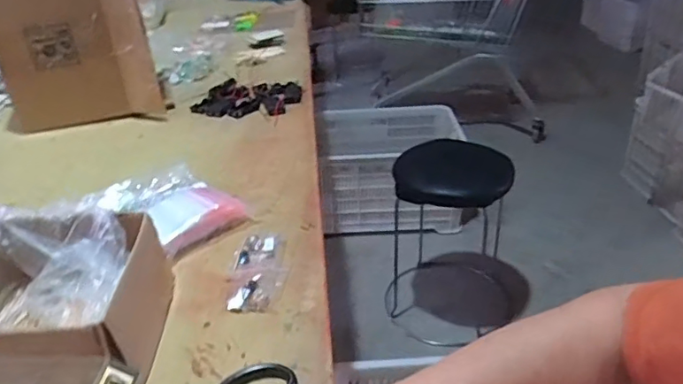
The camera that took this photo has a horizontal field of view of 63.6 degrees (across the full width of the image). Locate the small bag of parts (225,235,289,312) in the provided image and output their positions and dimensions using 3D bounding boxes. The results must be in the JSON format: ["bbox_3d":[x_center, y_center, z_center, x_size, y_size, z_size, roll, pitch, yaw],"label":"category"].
[{"bbox_3d":[-0.089,0.084,0.604,0.057,0.013,0.121,-4,30,0],"label":"small bag of parts"}]

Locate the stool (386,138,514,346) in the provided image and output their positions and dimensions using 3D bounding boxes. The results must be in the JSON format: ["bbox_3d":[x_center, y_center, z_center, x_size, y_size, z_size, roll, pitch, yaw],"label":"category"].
[{"bbox_3d":[0.302,0.124,1.492,0.317,0.470,0.324,3,31,12],"label":"stool"}]

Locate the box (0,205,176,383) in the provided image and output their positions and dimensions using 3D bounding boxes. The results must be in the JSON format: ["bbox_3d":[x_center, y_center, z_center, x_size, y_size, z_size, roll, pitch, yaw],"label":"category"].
[{"bbox_3d":[-0.276,0.095,0.513,0.194,0.103,0.195,-4,30,-1],"label":"box"}]

